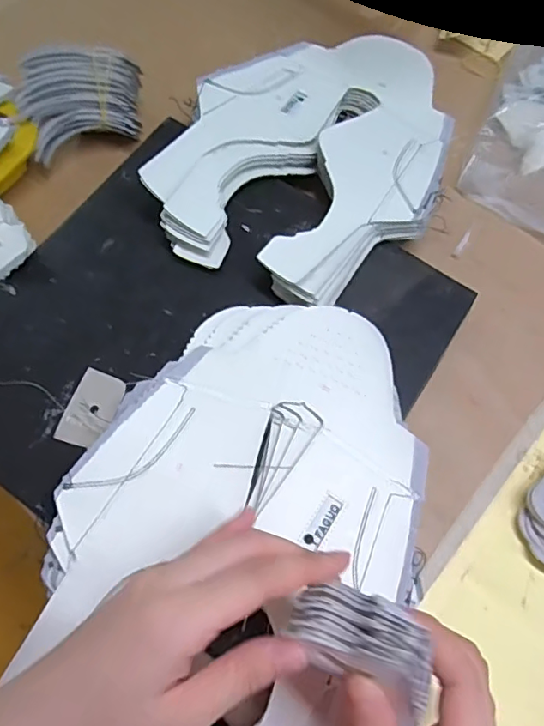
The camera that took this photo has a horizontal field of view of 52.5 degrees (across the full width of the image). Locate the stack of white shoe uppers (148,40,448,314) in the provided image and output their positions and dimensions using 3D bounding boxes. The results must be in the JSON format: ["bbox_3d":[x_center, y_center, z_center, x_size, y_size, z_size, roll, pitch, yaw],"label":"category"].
[{"bbox_3d":[0.041,-0.181,0.446,0.201,0.037,0.285,28,71,10],"label":"stack of white shoe uppers"}]

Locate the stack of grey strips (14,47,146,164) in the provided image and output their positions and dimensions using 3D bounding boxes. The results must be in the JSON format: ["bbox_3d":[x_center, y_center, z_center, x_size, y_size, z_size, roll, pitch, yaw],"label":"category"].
[{"bbox_3d":[-0.160,-0.219,0.462,0.102,0.051,0.072,-15,69,-7],"label":"stack of grey strips"}]

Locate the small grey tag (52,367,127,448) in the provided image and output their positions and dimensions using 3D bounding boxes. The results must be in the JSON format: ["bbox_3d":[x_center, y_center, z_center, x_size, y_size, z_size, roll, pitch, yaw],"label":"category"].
[{"bbox_3d":[-0.121,0.031,0.373,0.031,0.005,0.052,20,65,2],"label":"small grey tag"}]

